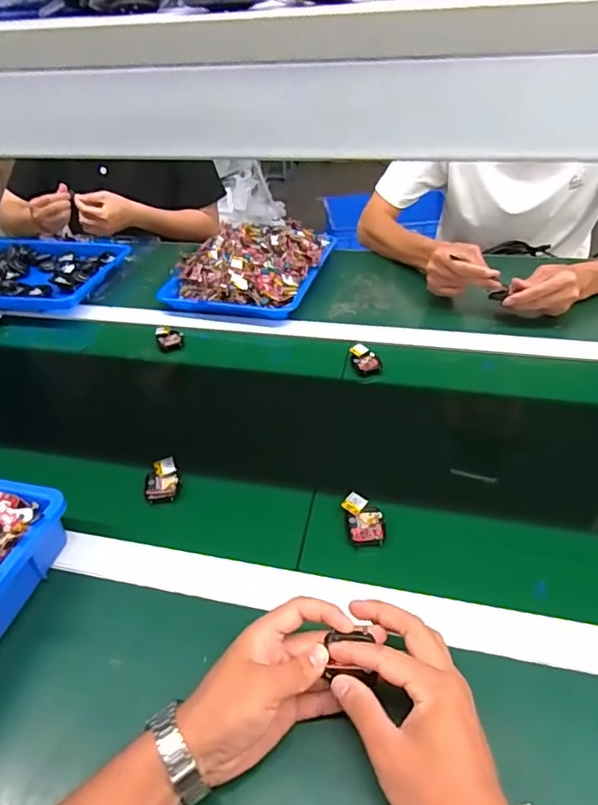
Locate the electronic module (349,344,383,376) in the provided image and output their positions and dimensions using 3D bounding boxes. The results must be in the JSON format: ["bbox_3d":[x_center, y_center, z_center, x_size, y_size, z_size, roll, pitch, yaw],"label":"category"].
[{"bbox_3d":[0.096,-0.060,0.724,0.039,0.022,0.051,-10,44,-4],"label":"electronic module"}]

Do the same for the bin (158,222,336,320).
[{"bbox_3d":[-0.088,-0.253,0.915,0.251,0.063,0.272,7,41,14],"label":"bin"}]

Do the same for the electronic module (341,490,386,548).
[{"bbox_3d":[0.065,0.117,0.513,0.036,0.012,0.056,-12,45,-6],"label":"electronic module"}]

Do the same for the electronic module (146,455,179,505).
[{"bbox_3d":[-0.152,0.087,0.570,0.034,0.010,0.053,2,57,-16],"label":"electronic module"}]

